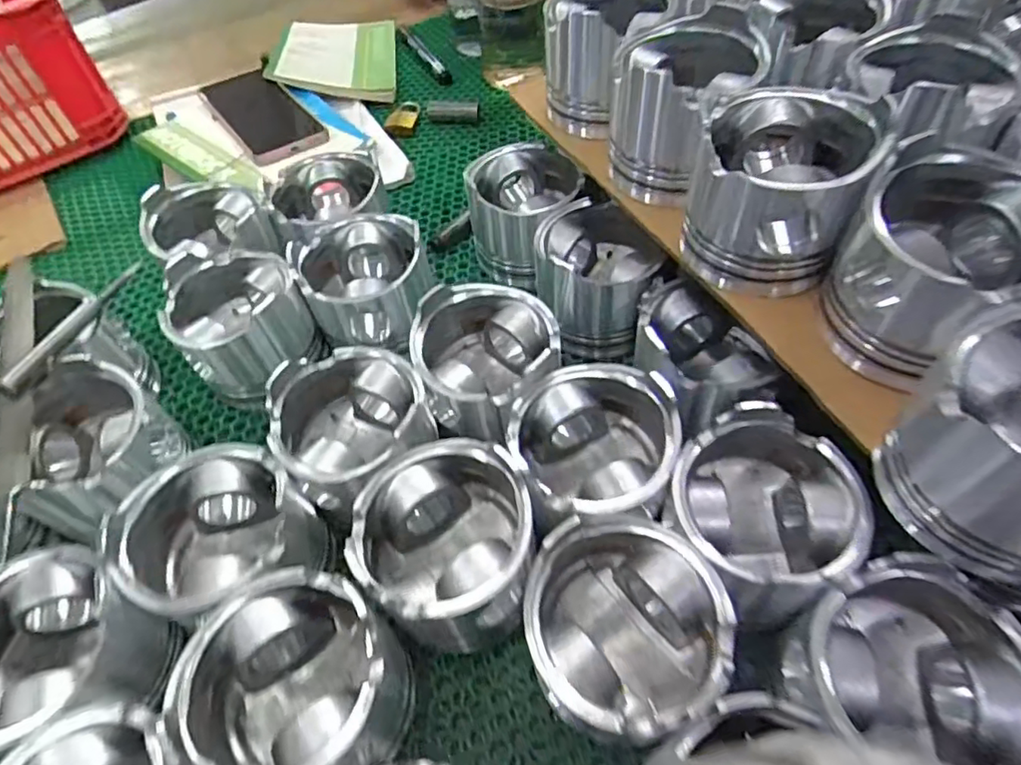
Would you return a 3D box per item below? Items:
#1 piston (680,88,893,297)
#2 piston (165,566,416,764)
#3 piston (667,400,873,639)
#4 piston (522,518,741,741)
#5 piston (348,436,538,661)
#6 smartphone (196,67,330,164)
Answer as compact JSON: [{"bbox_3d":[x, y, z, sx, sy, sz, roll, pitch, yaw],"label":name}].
[{"bbox_3d":[0.144,-0.104,0.339,0.086,0.089,0.085,14,56,16],"label":"piston"},{"bbox_3d":[-0.101,0.149,0.295,0.094,0.080,0.092,3,54,8],"label":"piston"},{"bbox_3d":[0.128,0.073,0.317,0.091,0.078,0.089,-3,53,4],"label":"piston"},{"bbox_3d":[0.054,0.124,0.297,0.088,0.086,0.092,-3,53,4],"label":"piston"},{"bbox_3d":[-0.032,0.088,0.330,0.090,0.086,0.099,-3,53,4],"label":"piston"},{"bbox_3d":[-0.253,-0.273,0.611,0.078,0.008,0.159,-33,62,-22],"label":"smartphone"}]

